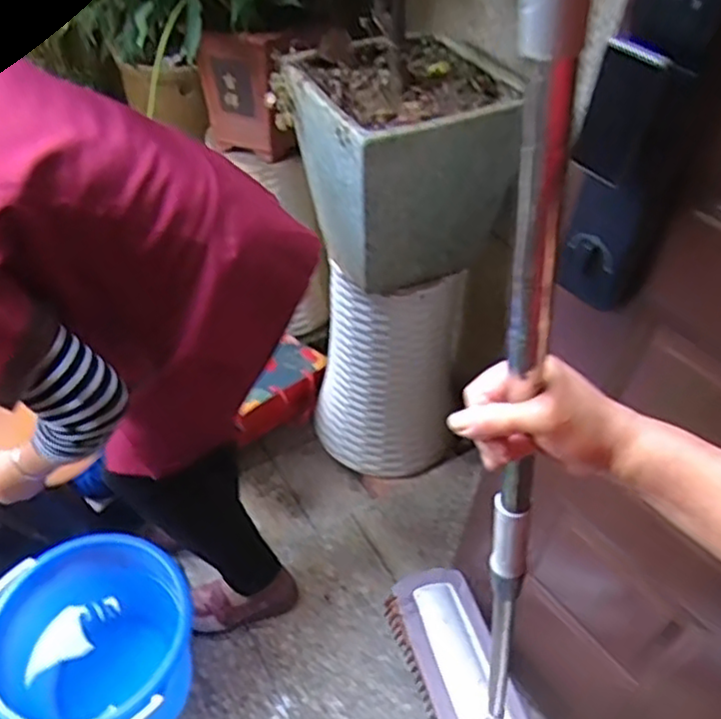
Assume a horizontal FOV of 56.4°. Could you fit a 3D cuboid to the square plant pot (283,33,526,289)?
[{"bbox_3d":[0.045,-0.329,1.191,0.263,0.339,0.350,-20,50,-19],"label":"square plant pot"}]

